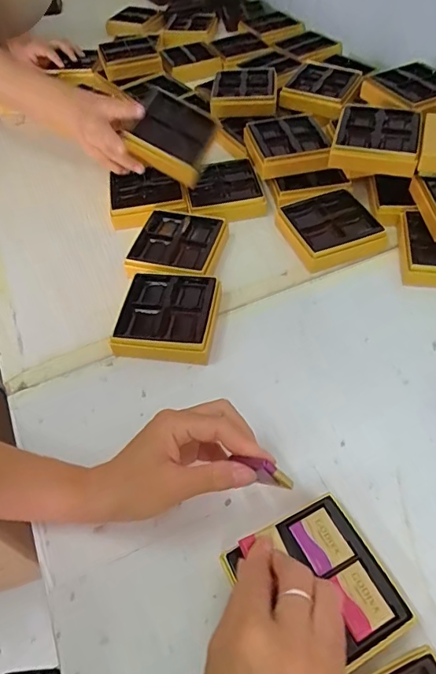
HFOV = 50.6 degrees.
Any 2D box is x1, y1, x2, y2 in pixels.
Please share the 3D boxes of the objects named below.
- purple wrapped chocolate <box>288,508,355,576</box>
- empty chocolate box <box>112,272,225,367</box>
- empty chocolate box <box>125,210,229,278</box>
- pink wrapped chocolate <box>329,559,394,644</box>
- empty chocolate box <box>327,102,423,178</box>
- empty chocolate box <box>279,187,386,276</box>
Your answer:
[{"bbox_3d":[0.074,0.147,0.332,0.032,0.004,0.038,-24,55,-13],"label":"purple wrapped chocolate"},{"bbox_3d":[-0.050,-0.022,0.483,0.095,0.028,0.098,5,54,9],"label":"empty chocolate box"},{"bbox_3d":[-0.047,-0.108,0.550,0.102,0.025,0.111,7,54,10],"label":"empty chocolate box"},{"bbox_3d":[0.094,0.175,0.309,0.030,0.004,0.039,-22,55,-11],"label":"pink wrapped chocolate"},{"bbox_3d":[0.196,-0.240,0.570,0.106,0.042,0.091,16,55,15],"label":"empty chocolate box"},{"bbox_3d":[0.132,-0.132,0.553,0.104,0.027,0.104,-17,54,-7],"label":"empty chocolate box"}]

